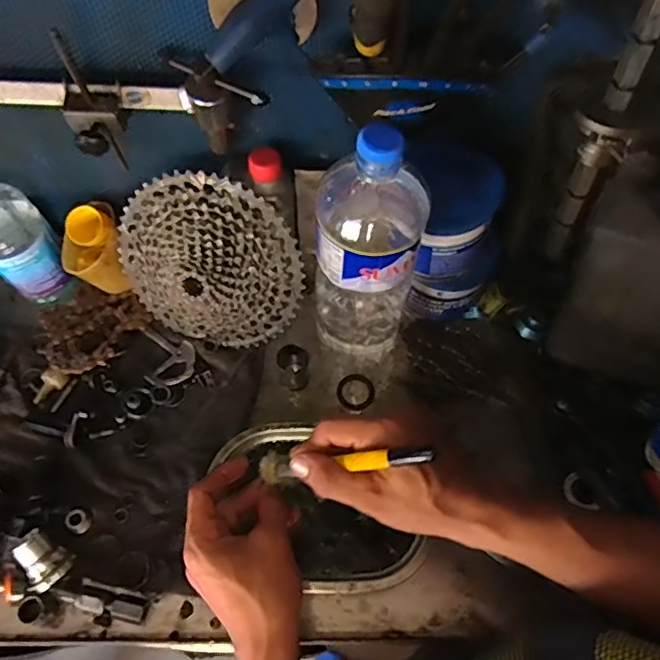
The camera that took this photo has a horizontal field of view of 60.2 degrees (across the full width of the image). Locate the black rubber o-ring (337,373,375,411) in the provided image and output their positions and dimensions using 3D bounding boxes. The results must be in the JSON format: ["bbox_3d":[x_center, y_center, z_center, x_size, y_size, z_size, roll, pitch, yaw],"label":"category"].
[{"bbox_3d":[0.029,0.068,0.627,0.042,0.008,0.041,0,64,0],"label":"black rubber o-ring"}]

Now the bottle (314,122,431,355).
[{"bbox_3d":[0.033,-0.065,0.502,0.085,0.288,0.088,0,64,0],"label":"bottle"}]

